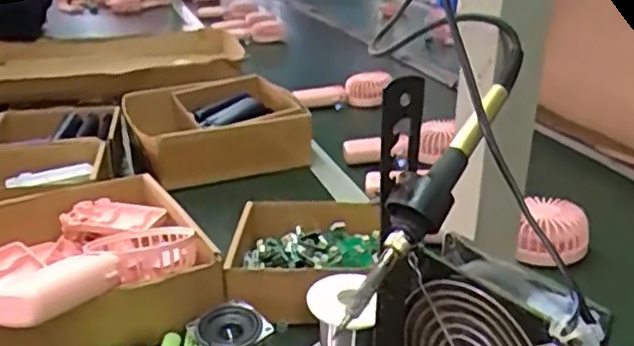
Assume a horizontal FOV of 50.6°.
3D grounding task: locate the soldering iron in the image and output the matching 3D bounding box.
[{"bbox_3d":[0.071,-0.004,0.381,0.028,0.029,0.206,18,59,37],"label":"soldering iron"}]

